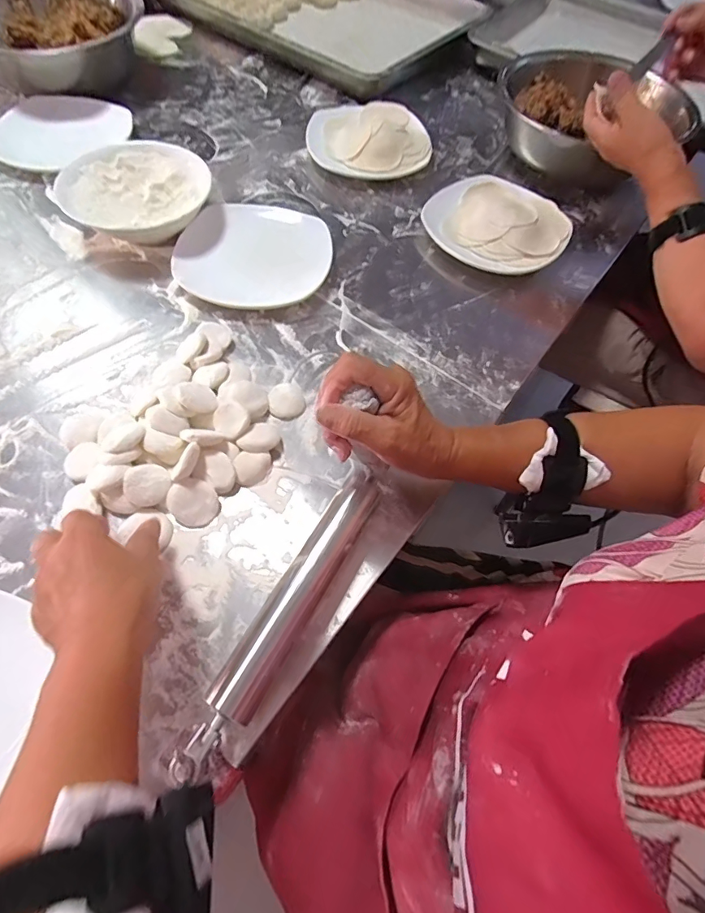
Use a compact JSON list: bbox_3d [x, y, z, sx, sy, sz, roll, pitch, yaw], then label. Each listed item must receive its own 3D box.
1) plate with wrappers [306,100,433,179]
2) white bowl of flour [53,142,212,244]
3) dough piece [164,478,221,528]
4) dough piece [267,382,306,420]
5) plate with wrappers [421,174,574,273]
[{"bbox_3d":[0.026,-0.481,0.679,0.177,0.030,0.170,1,63,-3],"label":"plate with wrappers"},{"bbox_3d":[-0.261,-0.315,0.557,0.158,0.053,0.158,1,63,-3],"label":"white bowl of flour"},{"bbox_3d":[-0.140,0.040,0.401,0.042,0.011,0.042,2,84,-17],"label":"dough piece"},{"bbox_3d":[-0.066,-0.056,0.462,0.036,0.013,0.036,2,63,-3],"label":"dough piece"},{"bbox_3d":[0.193,-0.307,0.599,0.167,0.031,0.163,1,63,-3],"label":"plate with wrappers"}]

